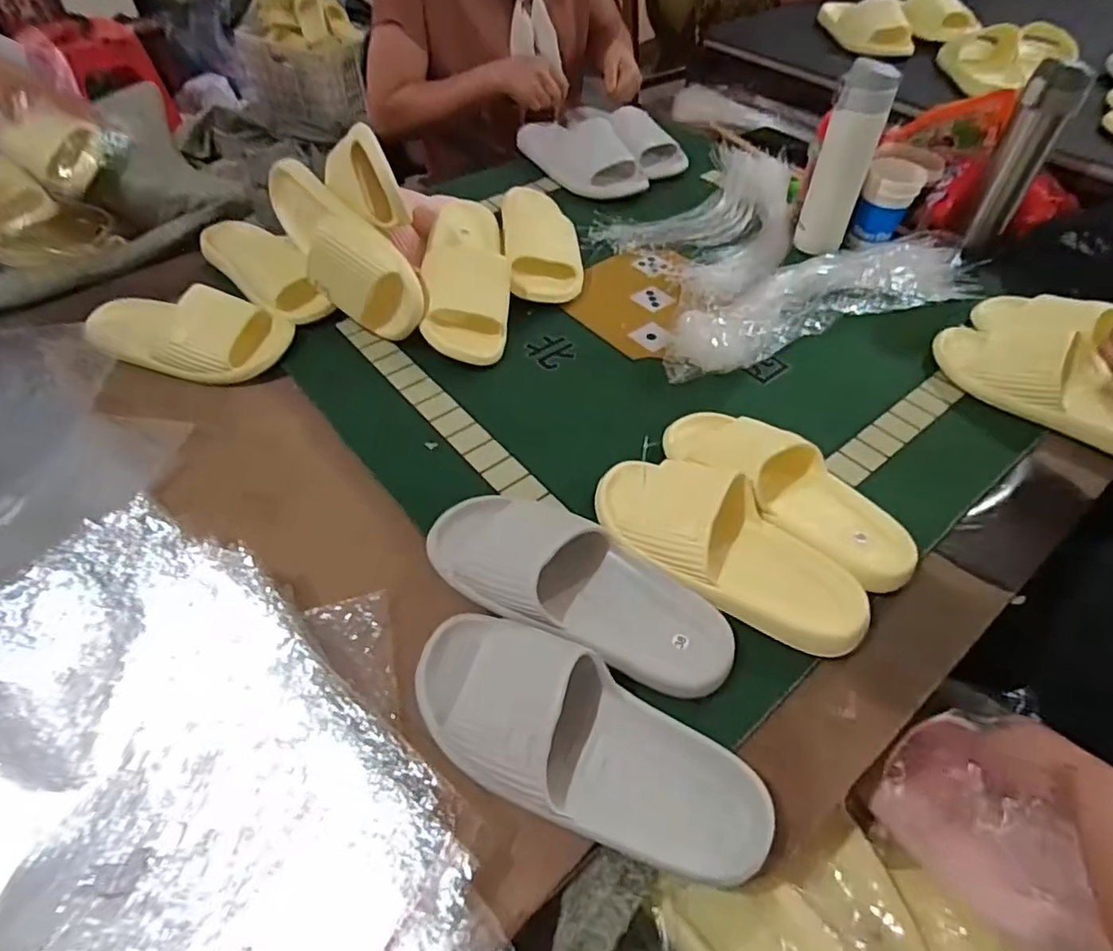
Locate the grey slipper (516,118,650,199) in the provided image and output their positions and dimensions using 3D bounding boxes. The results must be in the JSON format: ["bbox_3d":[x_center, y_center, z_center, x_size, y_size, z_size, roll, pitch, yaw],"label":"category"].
[{"bbox_3d":[0.032,-0.530,1.008,0.108,0.070,0.253,-35,59,-25],"label":"grey slipper"}]

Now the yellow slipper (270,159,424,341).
[{"bbox_3d":[-0.250,-0.259,0.712,0.078,0.103,0.251,-38,82,-26],"label":"yellow slipper"}]

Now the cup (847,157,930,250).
[{"bbox_3d":[0.455,-0.374,0.856,0.070,0.098,0.080,22,54,17],"label":"cup"}]

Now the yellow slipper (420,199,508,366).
[{"bbox_3d":[-0.107,-0.252,0.768,0.098,0.064,0.267,-2,51,-1],"label":"yellow slipper"}]

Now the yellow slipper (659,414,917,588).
[{"bbox_3d":[0.213,0.003,0.570,0.243,0.058,0.092,35,59,26],"label":"yellow slipper"}]

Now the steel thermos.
[{"bbox_3d":[0.620,-0.421,0.829,0.063,0.211,0.058,6,51,5],"label":"steel thermos"}]

